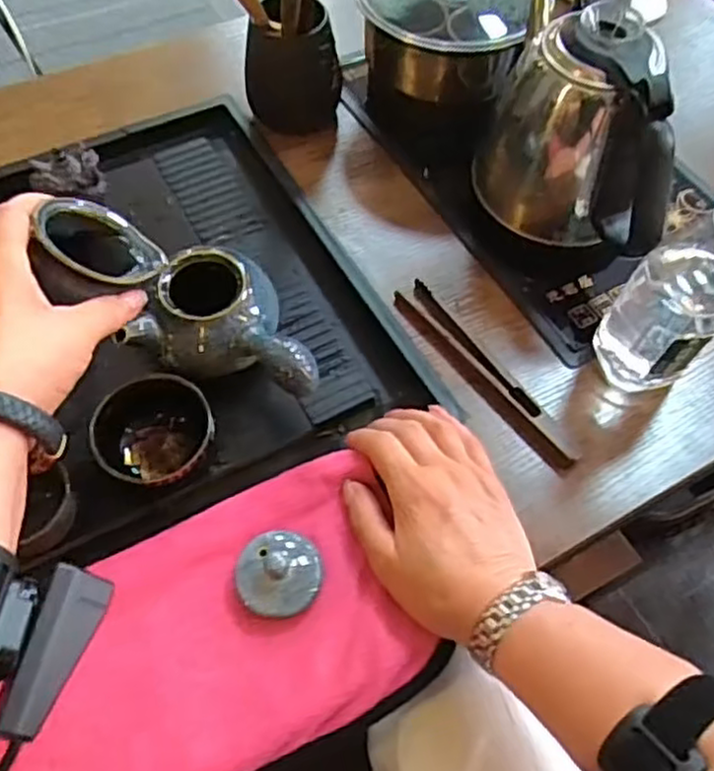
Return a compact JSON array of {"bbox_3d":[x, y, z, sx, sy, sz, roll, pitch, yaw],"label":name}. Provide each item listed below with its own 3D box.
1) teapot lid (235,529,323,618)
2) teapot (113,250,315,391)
[{"bbox_3d":[-0.045,0.104,0.418,0.047,0.025,0.051,1,58,-1],"label":"teapot lid"},{"bbox_3d":[-0.075,-0.036,0.499,0.123,0.069,0.094,16,59,8],"label":"teapot"}]

